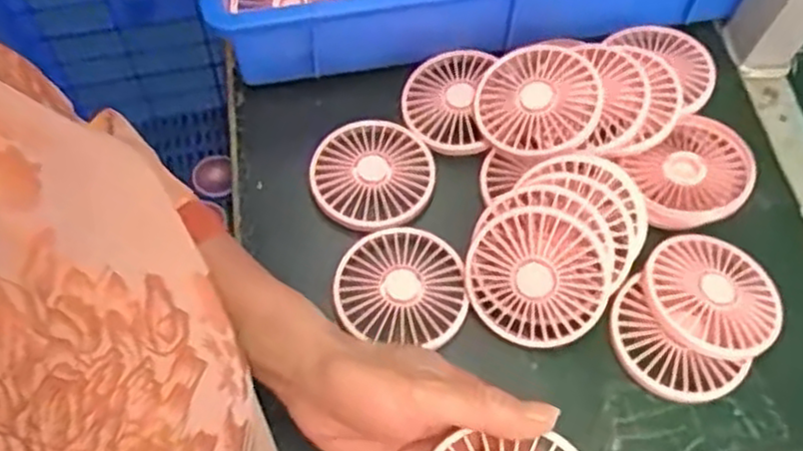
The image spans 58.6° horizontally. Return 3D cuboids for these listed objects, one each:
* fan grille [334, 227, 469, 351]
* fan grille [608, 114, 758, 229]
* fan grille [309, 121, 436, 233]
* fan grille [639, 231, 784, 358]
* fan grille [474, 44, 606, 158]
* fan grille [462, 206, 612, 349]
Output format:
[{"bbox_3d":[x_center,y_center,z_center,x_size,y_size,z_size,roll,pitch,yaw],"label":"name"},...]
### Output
[{"bbox_3d":[0.001,0.038,0.469,0.084,0.009,0.078,12,61,4],"label":"fan grille"},{"bbox_3d":[0.203,-0.037,0.502,0.089,0.020,0.075,-33,67,-19],"label":"fan grille"},{"bbox_3d":[-0.020,-0.036,0.511,0.084,0.012,0.083,1,61,-2],"label":"fan grille"},{"bbox_3d":[0.201,0.047,0.466,0.085,0.021,0.083,32,65,14],"label":"fan grille"},{"bbox_3d":[0.096,-0.088,0.506,0.087,0.018,0.082,-6,73,21],"label":"fan grille"},{"bbox_3d":[0.083,0.033,0.445,0.085,0.016,0.085,4,100,20],"label":"fan grille"}]

